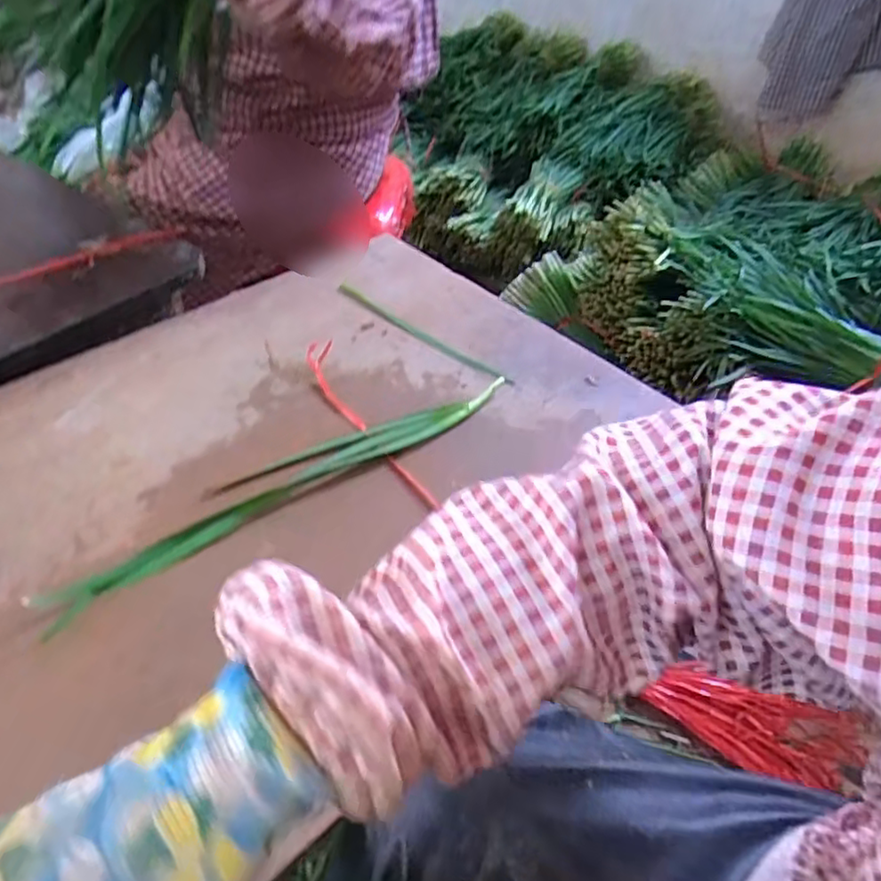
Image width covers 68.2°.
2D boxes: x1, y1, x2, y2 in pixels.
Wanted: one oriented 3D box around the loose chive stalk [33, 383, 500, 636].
[{"bbox_3d":[-0.111,0.025,0.507,0.380,0.015,0.050,-26,54,-26],"label":"loose chive stalk"}]

